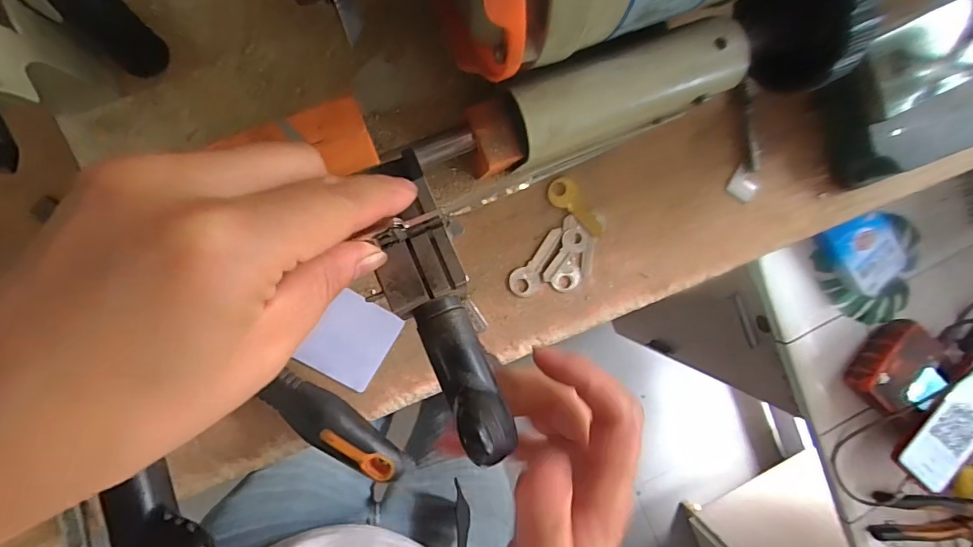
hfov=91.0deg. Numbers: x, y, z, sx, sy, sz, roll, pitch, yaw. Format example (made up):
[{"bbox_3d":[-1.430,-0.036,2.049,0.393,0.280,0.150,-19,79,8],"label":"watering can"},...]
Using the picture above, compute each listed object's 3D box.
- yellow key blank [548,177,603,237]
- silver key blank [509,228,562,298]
[{"bbox_3d":[0.059,-0.042,0.314,0.019,0.004,0.046,-36,99,-4],"label":"yellow key blank"},{"bbox_3d":[0.033,-0.008,0.314,0.019,0.004,0.050,28,90,-10],"label":"silver key blank"}]

